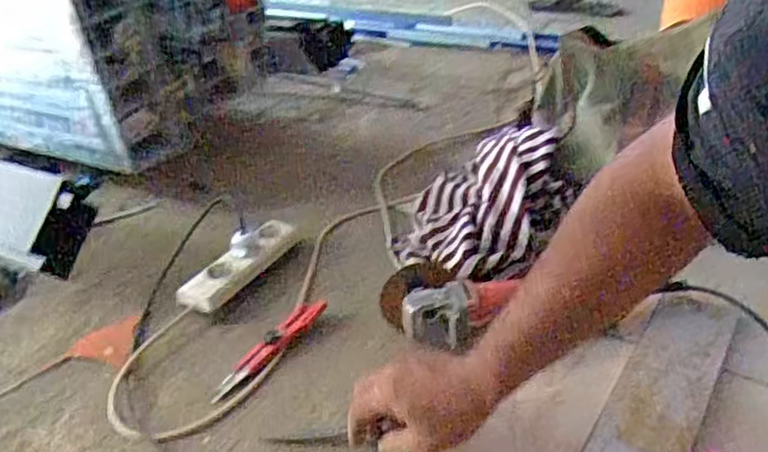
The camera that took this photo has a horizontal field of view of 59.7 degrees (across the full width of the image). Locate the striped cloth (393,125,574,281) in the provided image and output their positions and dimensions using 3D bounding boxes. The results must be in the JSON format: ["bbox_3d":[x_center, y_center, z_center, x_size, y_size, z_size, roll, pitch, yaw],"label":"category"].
[{"bbox_3d":[0.135,-0.035,0.909,0.221,0.118,0.331,5,34,17],"label":"striped cloth"}]

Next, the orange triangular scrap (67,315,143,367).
[{"bbox_3d":[-0.342,0.141,0.813,0.077,0.006,0.083,-8,33,-7],"label":"orange triangular scrap"}]

